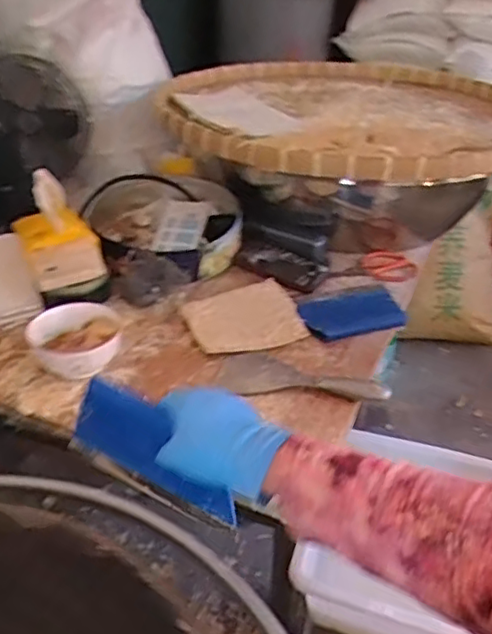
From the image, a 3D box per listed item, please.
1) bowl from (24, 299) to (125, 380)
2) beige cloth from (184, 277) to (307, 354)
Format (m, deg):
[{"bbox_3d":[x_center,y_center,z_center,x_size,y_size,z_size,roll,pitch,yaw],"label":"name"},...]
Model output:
[{"bbox_3d":[-0.228,0.038,0.827,0.121,0.069,0.121,1,33,-1],"label":"bowl"},{"bbox_3d":[-0.003,-0.002,0.933,0.164,0.018,0.152,-7,34,-12],"label":"beige cloth"}]

